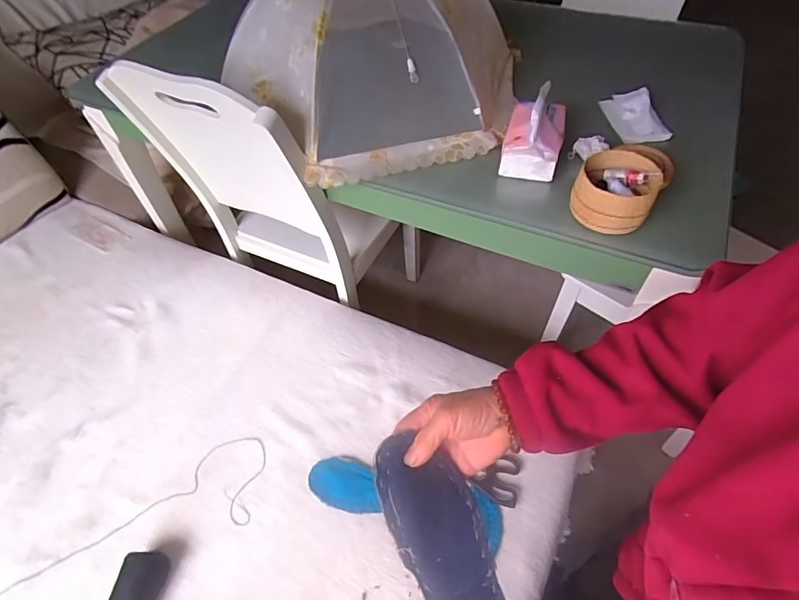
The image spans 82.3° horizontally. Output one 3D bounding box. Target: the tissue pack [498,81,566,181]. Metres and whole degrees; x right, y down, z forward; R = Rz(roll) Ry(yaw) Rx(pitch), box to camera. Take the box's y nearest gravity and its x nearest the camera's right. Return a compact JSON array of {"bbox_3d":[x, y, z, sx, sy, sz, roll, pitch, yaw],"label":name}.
[{"bbox_3d":[0.226,-0.281,0.766,0.094,0.095,0.139,13,55,12],"label":"tissue pack"}]

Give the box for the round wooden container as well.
[{"bbox_3d":[0.329,-0.169,0.686,0.117,0.069,0.134,26,58,20],"label":"round wooden container"}]

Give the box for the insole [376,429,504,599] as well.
[{"bbox_3d":[0.044,0.218,0.396,0.074,0.025,0.210,-22,68,-13],"label":"insole"}]

